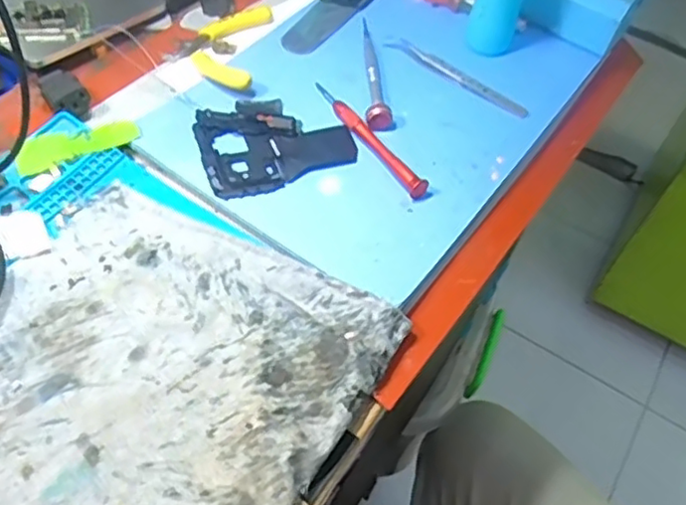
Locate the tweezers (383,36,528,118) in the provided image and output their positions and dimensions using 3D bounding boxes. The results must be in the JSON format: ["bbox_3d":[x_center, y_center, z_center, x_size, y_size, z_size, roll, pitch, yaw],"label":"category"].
[{"bbox_3d":[0.081,-0.126,0.467,0.113,0.006,0.013,33,58,18],"label":"tweezers"}]

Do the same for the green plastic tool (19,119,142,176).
[{"bbox_3d":[-0.160,-0.067,0.395,0.070,0.008,0.023,-23,59,-20],"label":"green plastic tool"}]

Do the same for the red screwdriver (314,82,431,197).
[{"bbox_3d":[0.015,-0.076,0.423,0.010,0.010,0.113,-28,61,-23],"label":"red screwdriver"}]

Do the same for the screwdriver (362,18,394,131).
[{"bbox_3d":[0.021,-0.133,0.462,0.017,0.011,0.118,0,54,-5],"label":"screwdriver"}]

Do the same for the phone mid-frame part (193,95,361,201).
[{"bbox_3d":[-0.046,-0.074,0.416,0.096,0.006,0.076,-22,59,-20],"label":"phone mid-frame part"}]

